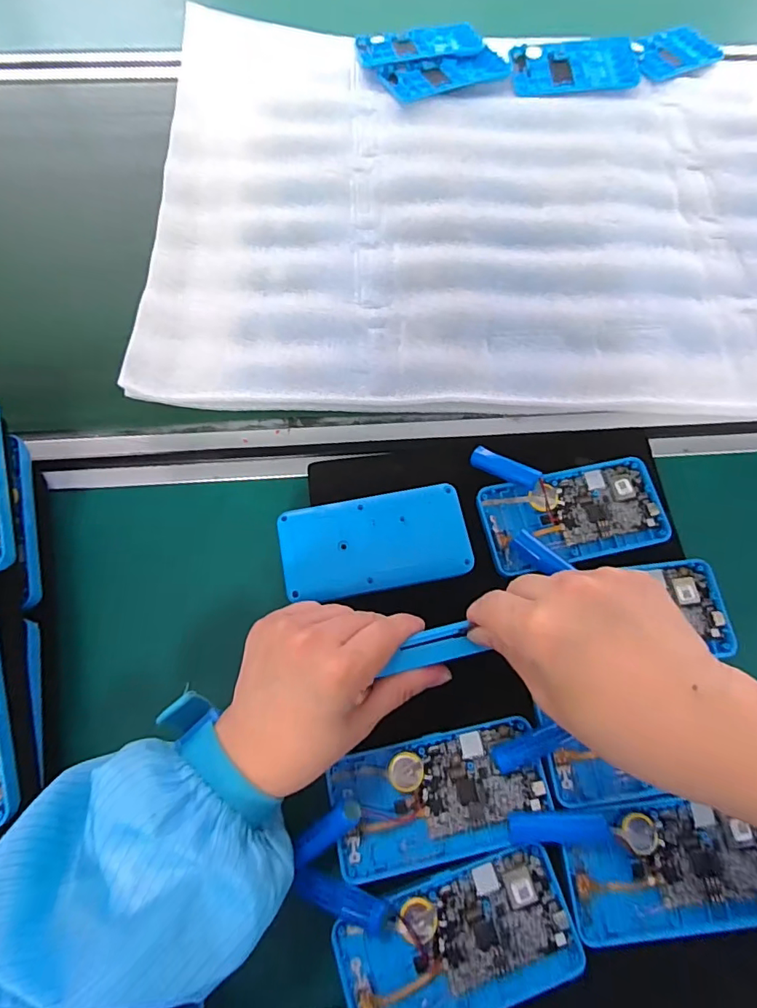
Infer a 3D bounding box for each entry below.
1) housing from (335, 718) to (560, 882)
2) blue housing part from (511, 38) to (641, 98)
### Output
[{"bbox_3d":[0.035,0.165,0.292,0.118,0.011,0.061,-10,71,-6],"label":"housing"},{"bbox_3d":[0.189,-0.423,0.495,0.122,0.006,0.057,-5,75,-2],"label":"blue housing part"}]

